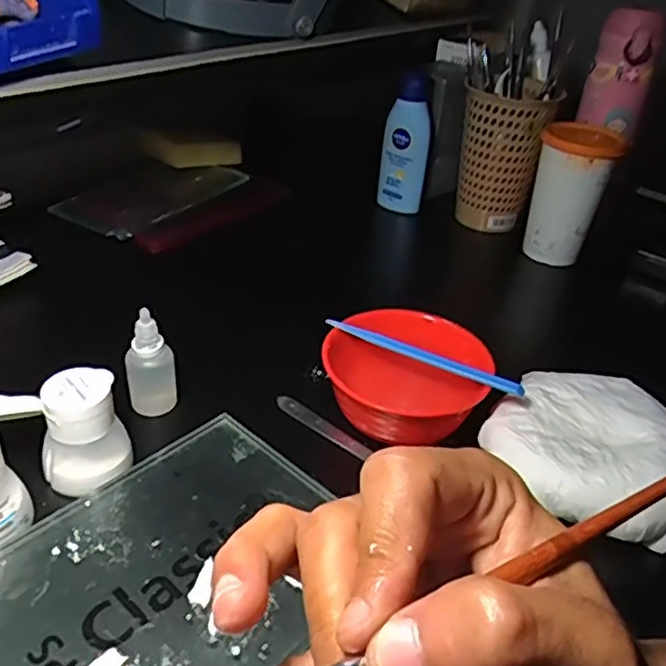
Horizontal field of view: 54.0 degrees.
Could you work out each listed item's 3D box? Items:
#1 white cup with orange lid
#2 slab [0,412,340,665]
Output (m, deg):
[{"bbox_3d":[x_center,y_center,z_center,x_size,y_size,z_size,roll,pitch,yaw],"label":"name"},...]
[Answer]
[{"bbox_3d":[0.234,-0.138,0.654,0.069,0.125,0.076,18,37,16],"label":"white cup with orange lid"},{"bbox_3d":[-0.088,0.122,0.338,0.140,0.010,0.199,31,42,30],"label":"slab"}]

